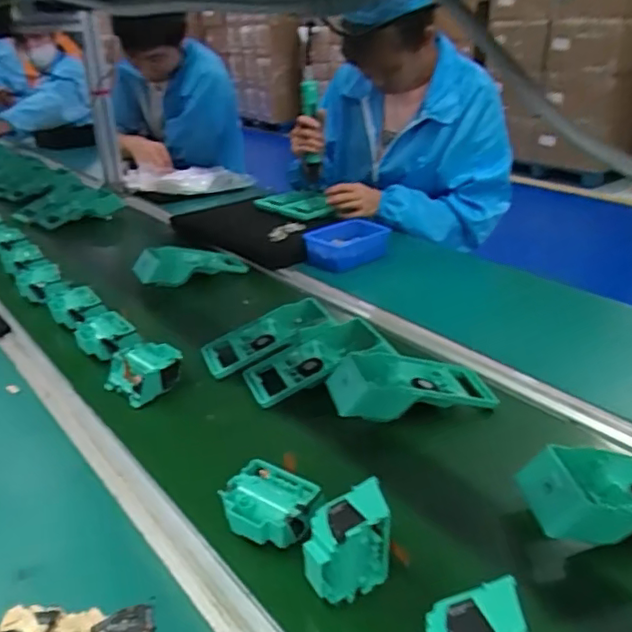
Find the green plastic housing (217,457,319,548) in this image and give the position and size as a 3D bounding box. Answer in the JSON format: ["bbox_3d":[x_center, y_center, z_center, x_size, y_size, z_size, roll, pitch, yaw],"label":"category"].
[{"bbox_3d":[-0.040,0.172,0.536,0.083,0.036,0.068,19,32,35],"label":"green plastic housing"}]

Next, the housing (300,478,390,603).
[{"bbox_3d":[0.024,0.181,0.478,0.071,0.071,0.038,-16,29,-27],"label":"housing"}]

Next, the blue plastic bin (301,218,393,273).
[{"bbox_3d":[0.054,-0.139,1.164,0.154,0.057,0.116,-23,33,-35],"label":"blue plastic bin"}]

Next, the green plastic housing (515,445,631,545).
[{"bbox_3d":[0.287,0.159,0.548,0.201,0.055,0.091,-3,26,-4],"label":"green plastic housing"}]

